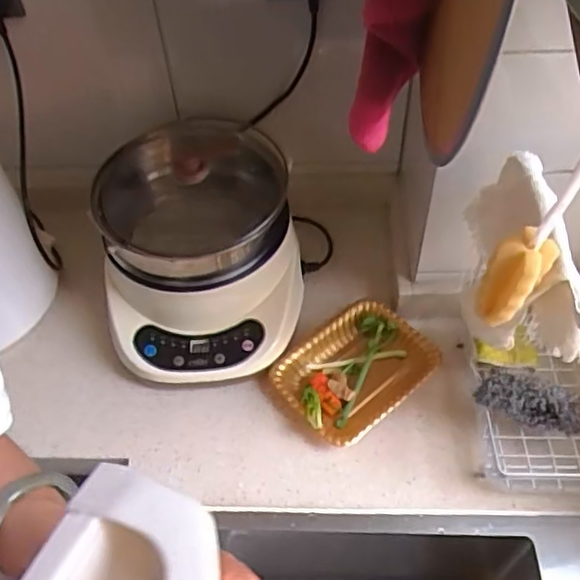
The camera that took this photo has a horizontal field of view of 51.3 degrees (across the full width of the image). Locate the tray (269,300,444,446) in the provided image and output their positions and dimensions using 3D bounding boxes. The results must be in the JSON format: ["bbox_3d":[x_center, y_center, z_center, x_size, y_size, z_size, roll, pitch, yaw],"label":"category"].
[{"bbox_3d":[0.081,0.101,0.754,0.193,0.031,0.146,-38,58,-25],"label":"tray"}]

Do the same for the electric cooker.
[{"bbox_3d":[-0.118,-0.052,0.781,0.253,0.190,0.304,0,51,3],"label":"electric cooker"}]

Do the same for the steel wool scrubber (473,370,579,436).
[{"bbox_3d":[0.265,0.120,0.659,0.128,0.046,0.050,19,53,-2],"label":"steel wool scrubber"}]

